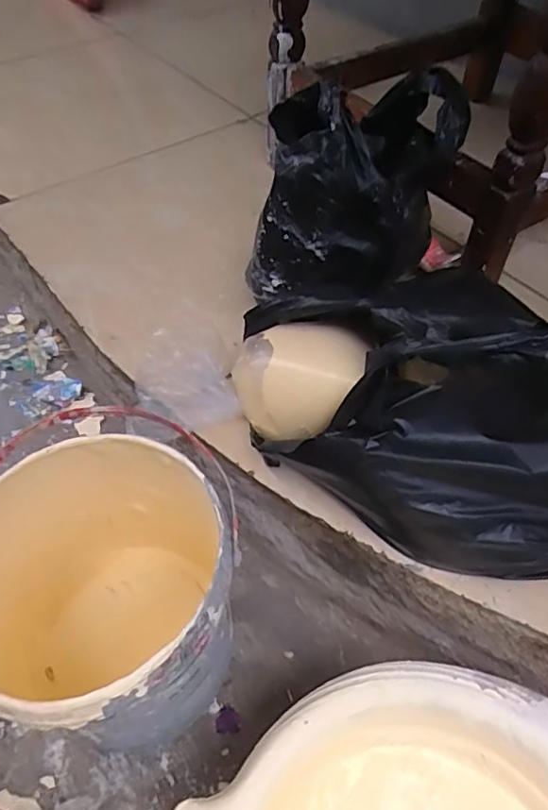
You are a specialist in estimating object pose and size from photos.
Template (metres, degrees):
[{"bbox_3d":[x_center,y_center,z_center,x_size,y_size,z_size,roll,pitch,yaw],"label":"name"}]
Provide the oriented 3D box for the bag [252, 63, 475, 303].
[{"bbox_3d":[0.068,-0.188,0.486,0.182,0.150,0.112,-35,61,-26],"label":"bag"}]

